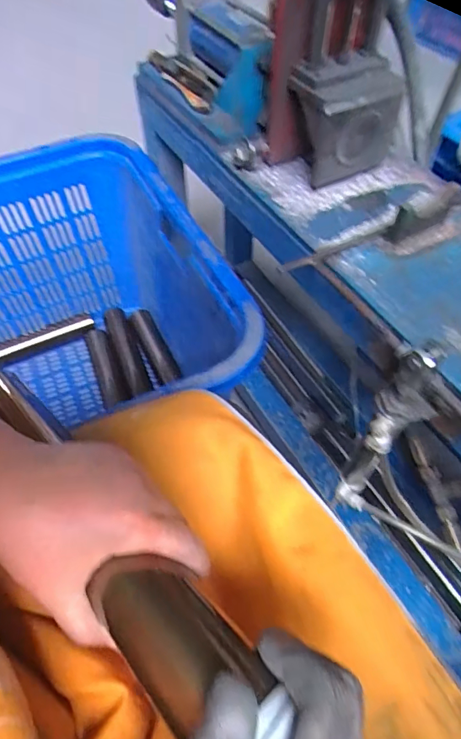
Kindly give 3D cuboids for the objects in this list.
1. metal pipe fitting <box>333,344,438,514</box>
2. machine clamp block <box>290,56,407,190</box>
[{"bbox_3d":[0.142,0.067,0.410,0.046,0.241,0.049,29,61,20],"label":"metal pipe fitting"},{"bbox_3d":[0.118,-0.263,0.466,0.101,0.109,0.070,-23,58,-13],"label":"machine clamp block"}]

